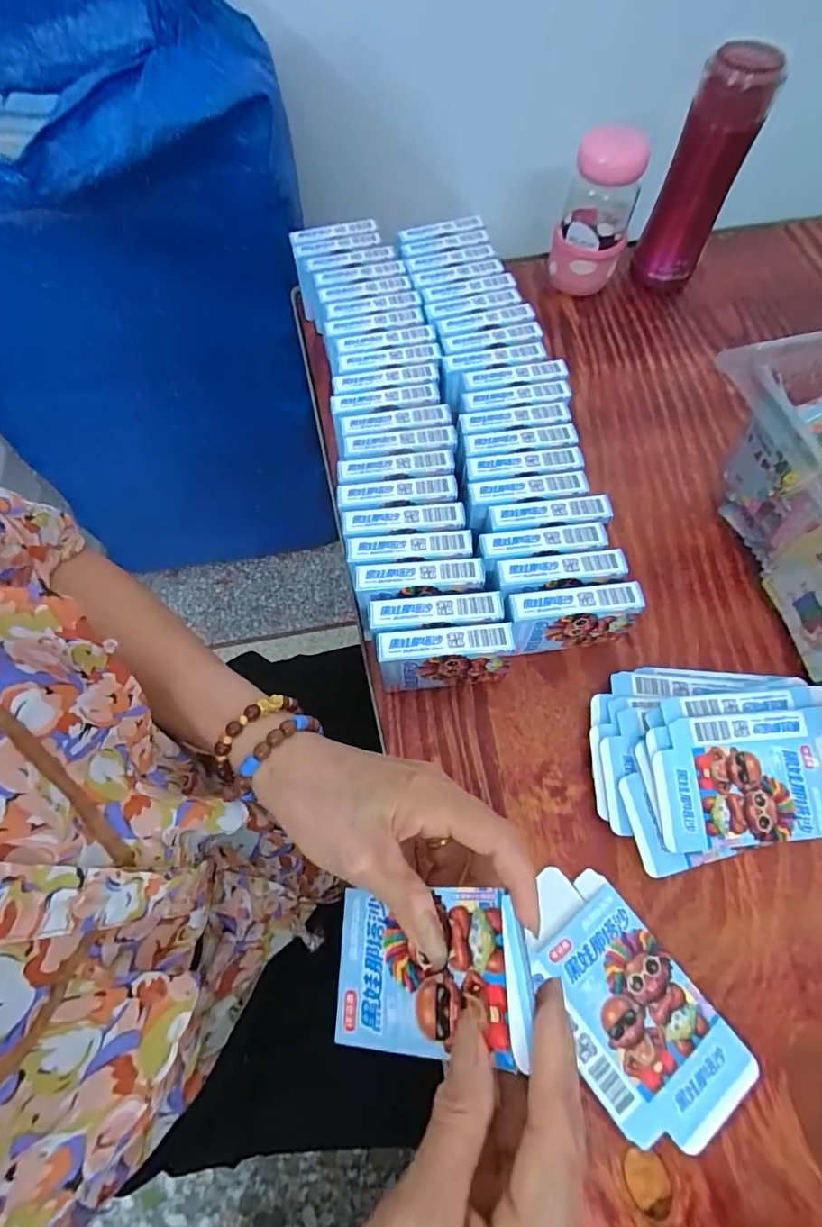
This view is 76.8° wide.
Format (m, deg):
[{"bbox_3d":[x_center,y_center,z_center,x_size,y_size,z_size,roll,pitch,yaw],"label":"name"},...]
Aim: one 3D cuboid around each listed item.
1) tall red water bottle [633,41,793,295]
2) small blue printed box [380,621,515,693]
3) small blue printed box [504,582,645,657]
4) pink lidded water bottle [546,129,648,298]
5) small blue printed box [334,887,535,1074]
[{"bbox_3d":[0.281,-0.419,0.514,0.064,0.185,0.053,17,66,8],"label":"tall red water bottle"},{"bbox_3d":[0.023,0.034,0.374,0.090,0.067,0.024,-4,65,-2],"label":"small blue printed box"},{"bbox_3d":[0.112,0.007,0.385,0.094,0.068,0.026,-5,65,-3],"label":"small blue printed box"},{"bbox_3d":[0.193,-0.415,0.539,0.069,0.138,0.066,17,66,8],"label":"pink lidded water bottle"},{"bbox_3d":[0.008,0.167,0.245,0.095,0.008,0.064,-15,56,26],"label":"small blue printed box"}]

